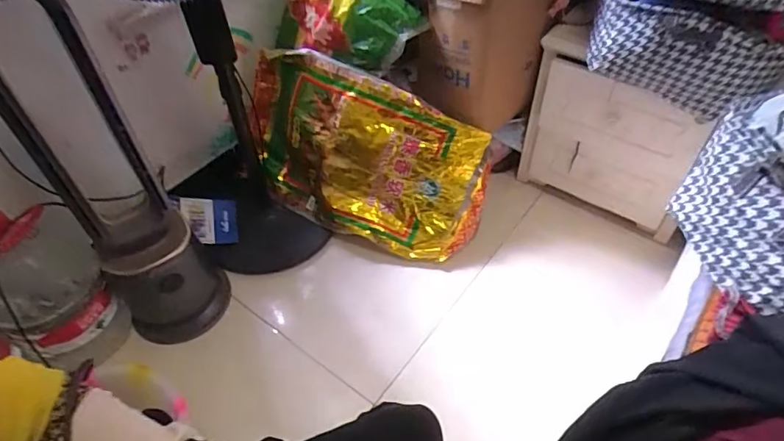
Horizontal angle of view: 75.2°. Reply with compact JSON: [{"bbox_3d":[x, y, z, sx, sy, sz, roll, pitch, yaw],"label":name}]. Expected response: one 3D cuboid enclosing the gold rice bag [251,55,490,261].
[{"bbox_3d":[-0.083,-0.170,1.382,0.696,0.410,0.170,25,12,4],"label":"gold rice bag"}]

